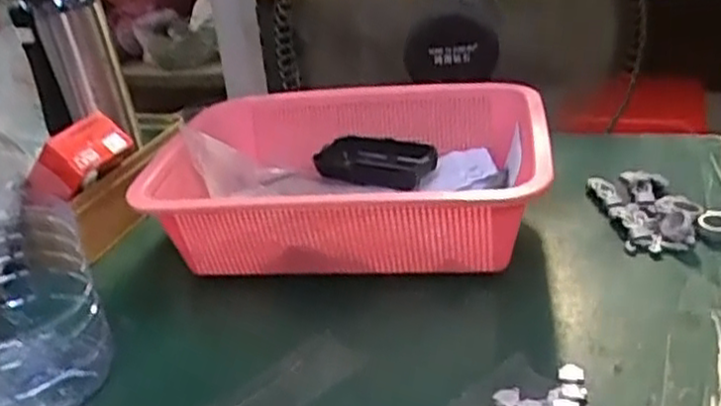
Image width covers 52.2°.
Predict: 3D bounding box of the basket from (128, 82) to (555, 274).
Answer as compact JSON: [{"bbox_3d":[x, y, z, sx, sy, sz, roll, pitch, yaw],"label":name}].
[{"bbox_3d":[-0.009,-0.017,0.594,0.284,0.090,0.218,1,27,11],"label":"basket"}]

